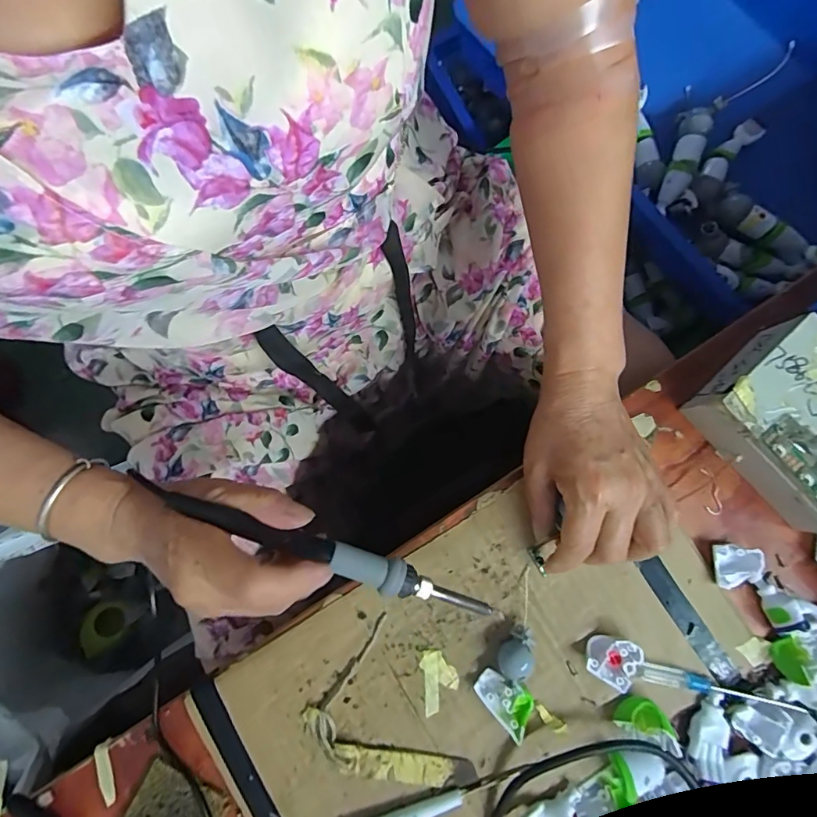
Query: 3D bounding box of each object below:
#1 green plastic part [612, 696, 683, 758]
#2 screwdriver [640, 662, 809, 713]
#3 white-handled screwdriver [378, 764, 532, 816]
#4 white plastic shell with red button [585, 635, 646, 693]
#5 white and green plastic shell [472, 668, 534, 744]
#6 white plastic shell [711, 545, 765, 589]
[{"bbox_3d":[0.164,0.213,0.320,0.043,0.015,0.024,31,84,1],"label":"green plastic part"},{"bbox_3d":[0.212,0.194,0.324,0.114,0.013,0.014,16,84,0],"label":"screwdriver"},{"bbox_3d":[0.020,0.264,0.315,0.125,0.017,0.009,-15,85,-3],"label":"white-handled screwdriver"},{"bbox_3d":[0.141,0.172,0.329,0.030,0.019,0.031,31,84,1],"label":"white plastic shell with red button"},{"bbox_3d":[0.066,0.198,0.325,0.042,0.018,0.027,44,85,3],"label":"white and green plastic shell"},{"bbox_3d":[0.235,0.113,0.341,0.031,0.016,0.029,1,84,-2],"label":"white plastic shell"}]

